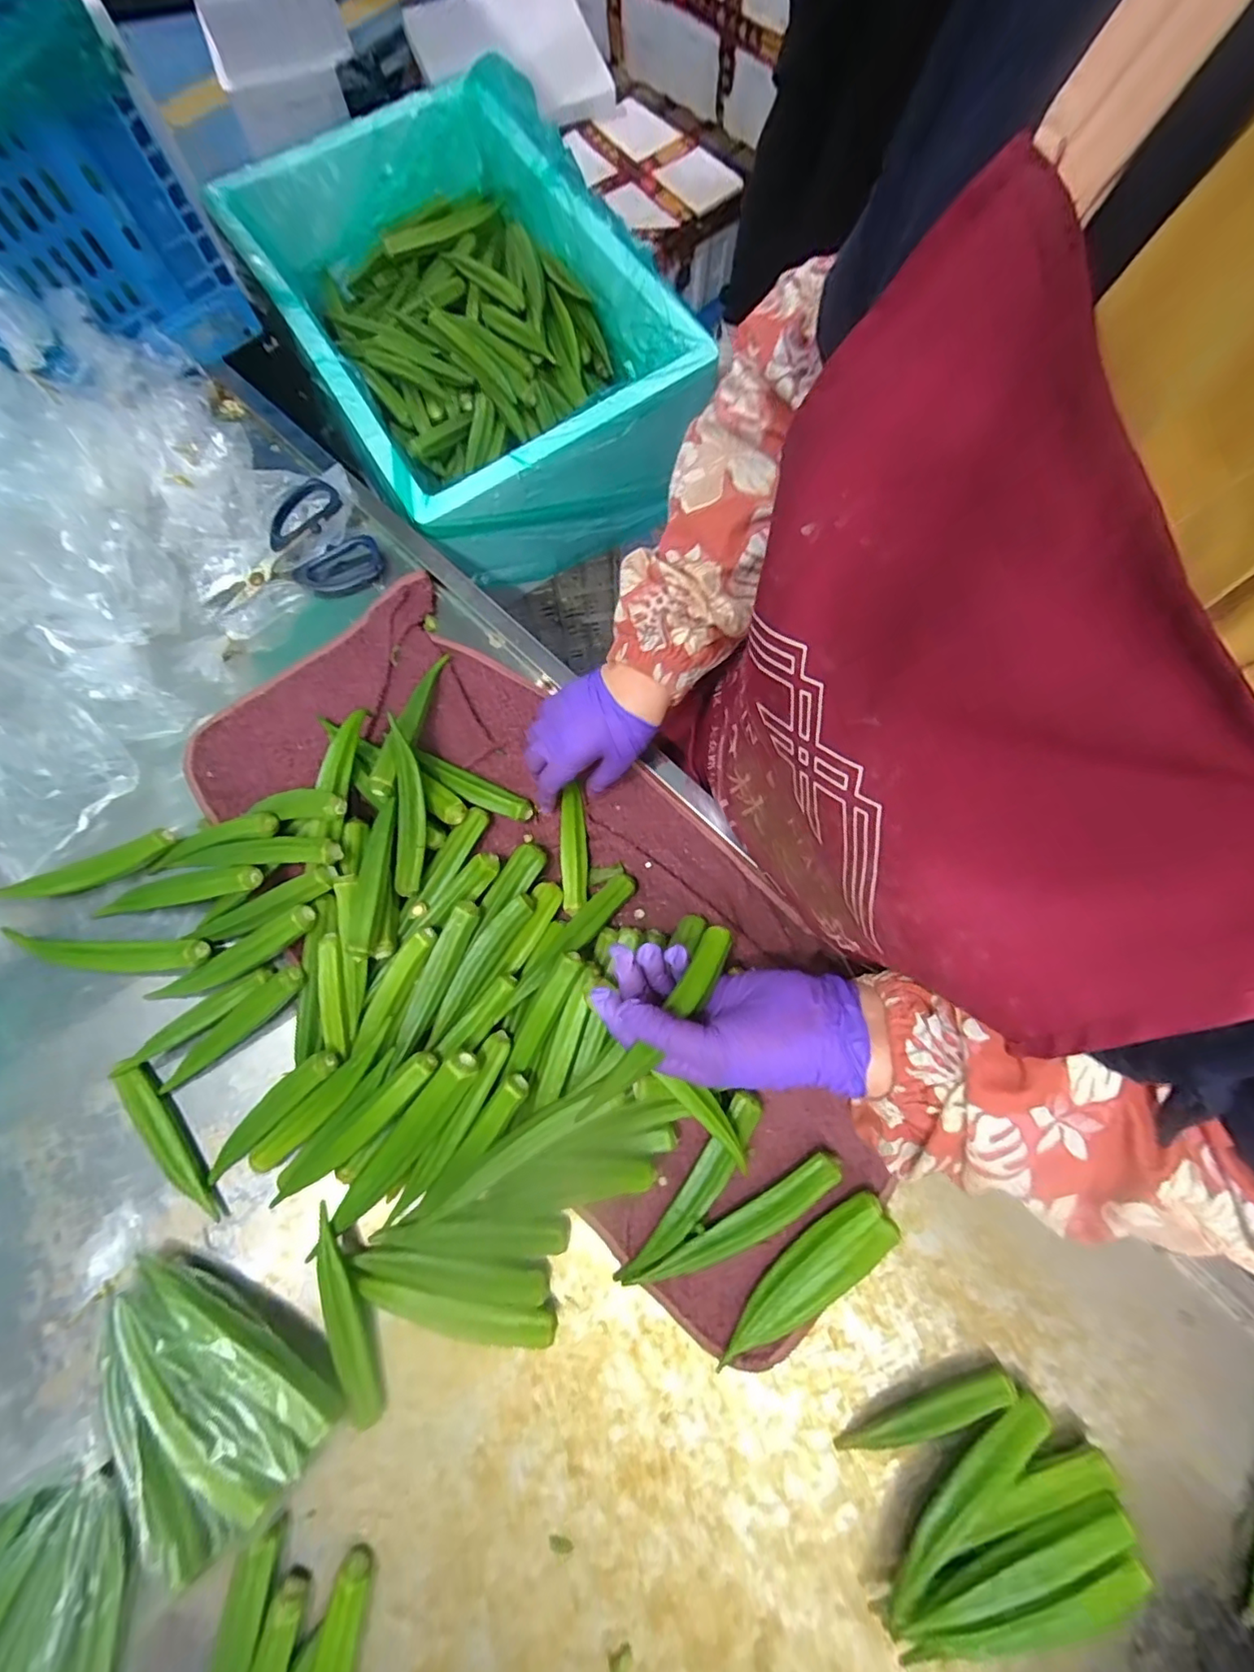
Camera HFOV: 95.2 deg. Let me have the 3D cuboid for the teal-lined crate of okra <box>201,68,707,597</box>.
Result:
[{"bbox_3d":[-0.186,-0.590,0.687,0.373,0.201,0.510,-30,77,-7],"label":"teal-lined crate of okra"}]

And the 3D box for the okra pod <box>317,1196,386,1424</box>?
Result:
[{"bbox_3d":[-0.188,0.320,0.384,0.020,0.023,0.130,-23,77,-4],"label":"okra pod"}]

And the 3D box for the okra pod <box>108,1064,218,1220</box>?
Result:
[{"bbox_3d":[-0.331,0.221,0.413,0.019,0.020,0.120,-36,78,-7],"label":"okra pod"}]

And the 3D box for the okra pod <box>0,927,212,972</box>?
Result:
[{"bbox_3d":[-0.405,0.092,0.451,0.159,0.020,0.026,2,76,2],"label":"okra pod"}]

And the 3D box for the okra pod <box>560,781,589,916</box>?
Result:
[{"bbox_3d":[-0.043,0.011,0.456,0.020,0.013,0.099,-3,79,1],"label":"okra pod"}]

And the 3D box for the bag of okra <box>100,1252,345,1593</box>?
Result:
[{"bbox_3d":[-0.278,0.355,0.374,0.176,0.046,0.110,39,80,10],"label":"bag of okra"}]

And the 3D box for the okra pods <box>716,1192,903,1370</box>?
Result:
[{"bbox_3d":[0.122,0.305,0.397,0.143,0.021,0.041,-34,78,-7],"label":"okra pods"}]

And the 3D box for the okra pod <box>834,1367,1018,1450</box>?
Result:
[{"bbox_3d":[0.198,0.383,0.379,0.118,0.019,0.019,-23,77,-4],"label":"okra pod"}]

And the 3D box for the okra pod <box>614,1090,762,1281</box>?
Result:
[{"bbox_3d":[0.047,0.252,0.405,0.026,0.016,0.151,37,80,10],"label":"okra pod"}]

